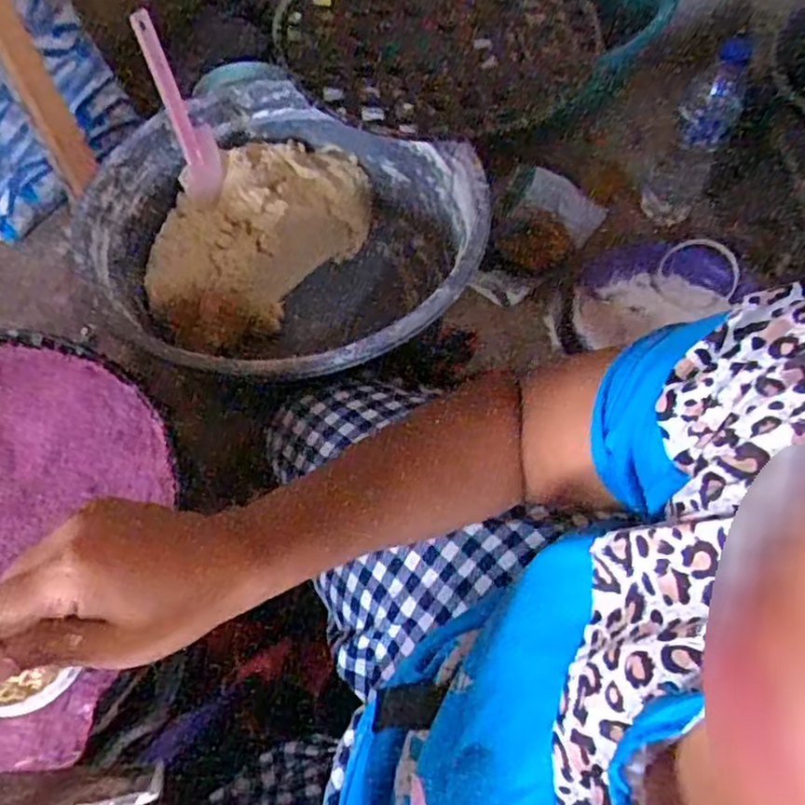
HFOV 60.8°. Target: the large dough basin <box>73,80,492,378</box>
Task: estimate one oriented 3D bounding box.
[{"bbox_3d":[-0.116,-0.154,0.792,0.410,0.222,0.364,38,68,21],"label":"large dough basin"}]

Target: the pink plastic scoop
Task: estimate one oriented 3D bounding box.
[{"bbox_3d":[-0.234,-0.305,0.728,0.050,0.199,0.045,-17,61,-7],"label":"pink plastic scoop"}]

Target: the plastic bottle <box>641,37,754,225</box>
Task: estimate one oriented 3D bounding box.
[{"bbox_3d":[0.347,-0.311,0.819,0.064,0.202,0.059,29,44,17],"label":"plastic bottle"}]

